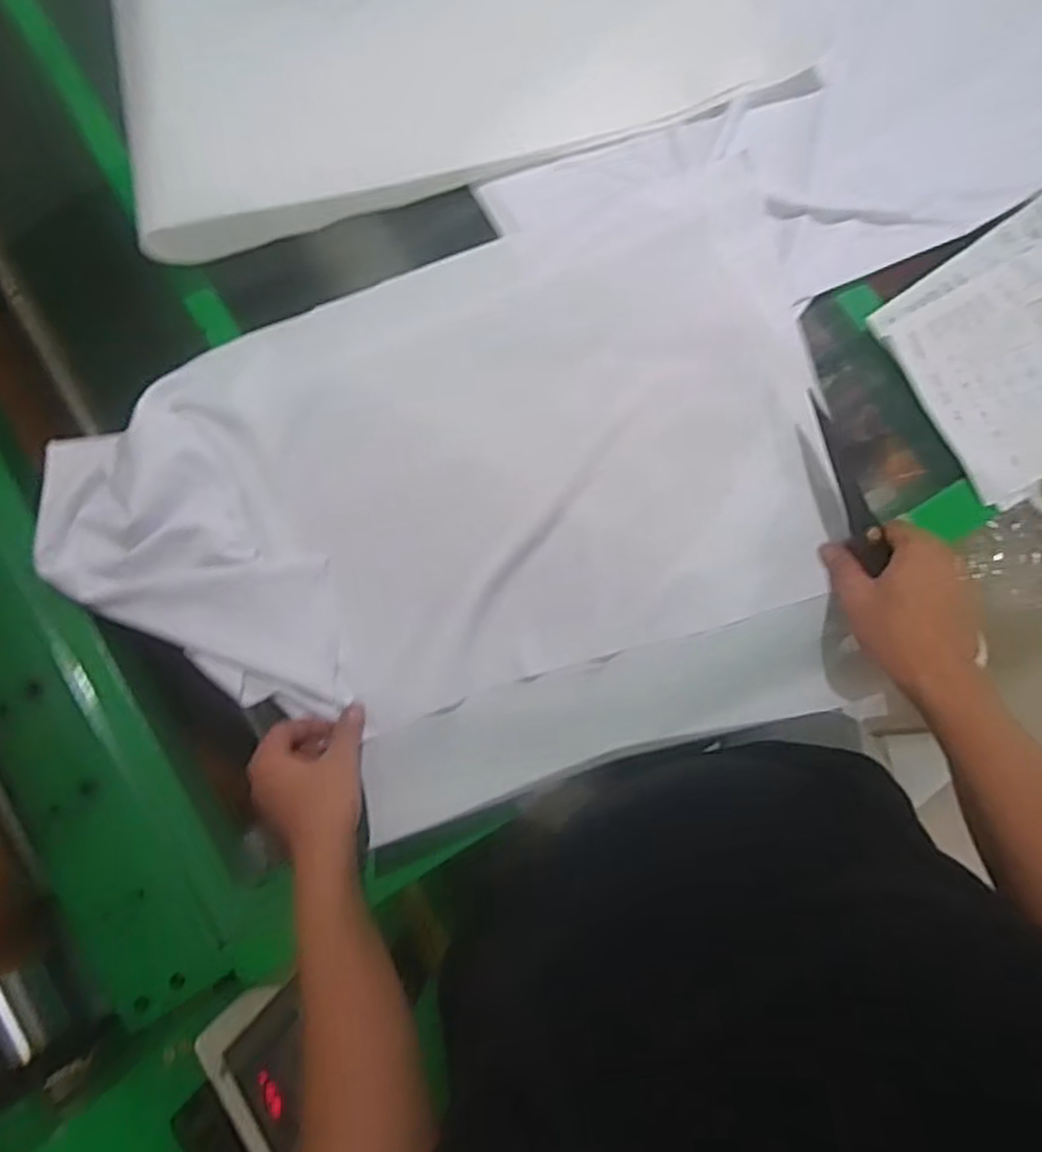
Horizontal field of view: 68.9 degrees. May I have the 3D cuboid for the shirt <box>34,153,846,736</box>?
[{"bbox_3d":[-0.071,-0.072,0.632,0.627,0.030,0.348,-19,82,4],"label":"shirt"}]

